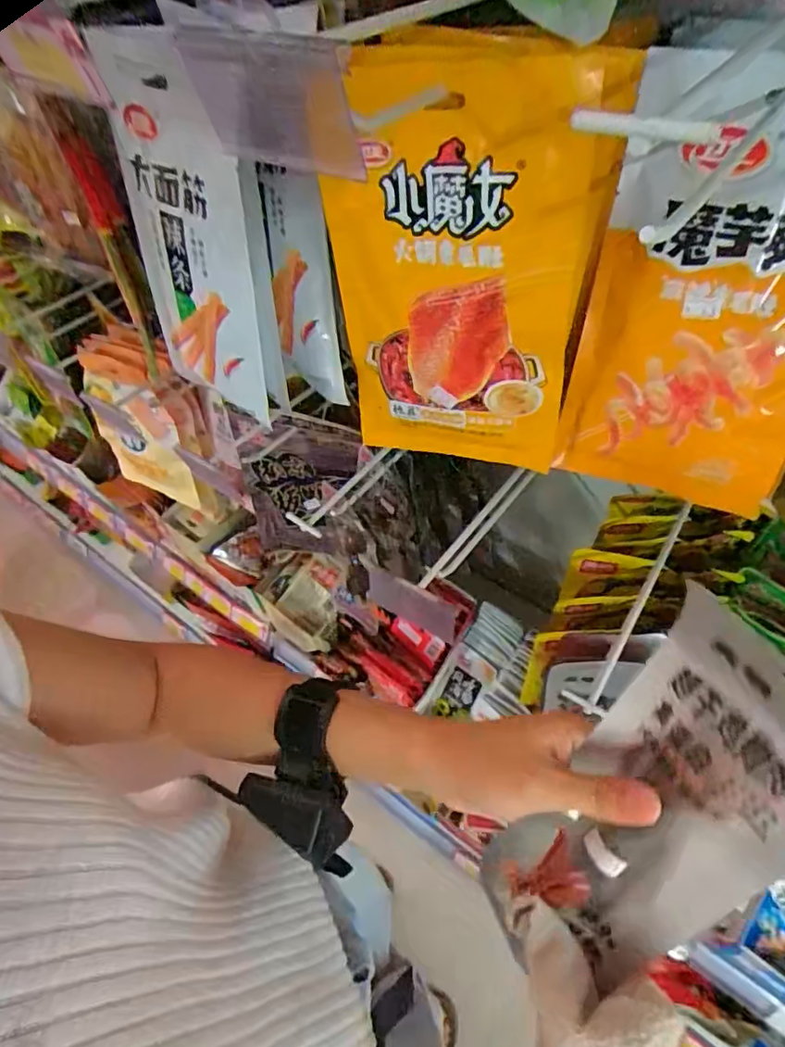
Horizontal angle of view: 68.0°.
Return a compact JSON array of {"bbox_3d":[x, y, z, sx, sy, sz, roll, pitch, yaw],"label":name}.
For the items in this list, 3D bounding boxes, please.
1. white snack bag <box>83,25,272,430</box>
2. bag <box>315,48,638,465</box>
[{"bbox_3d":[-0.140,-0.188,0.407,0.116,0.232,0.021,29,49,21],"label":"white snack bag"},{"bbox_3d":[0.041,-0.152,0.388,0.165,0.258,0.034,13,49,13],"label":"bag"}]

